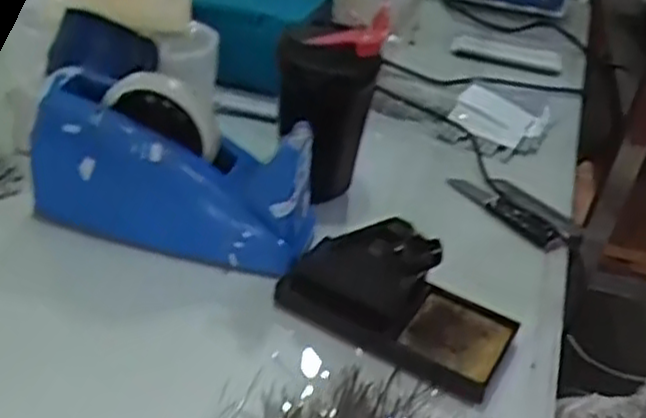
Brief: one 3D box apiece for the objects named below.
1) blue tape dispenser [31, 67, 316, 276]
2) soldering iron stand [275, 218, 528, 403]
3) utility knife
[{"bbox_3d":[-0.110,-0.029,0.553,0.202,0.116,0.073,16,36,9],"label":"blue tape dispenser"},{"bbox_3d":[0.052,0.051,0.506,0.154,0.068,0.073,25,38,21],"label":"soldering iron stand"},{"bbox_3d":[0.159,0.001,0.654,0.028,0.012,0.114,-20,44,-34],"label":"utility knife"}]

